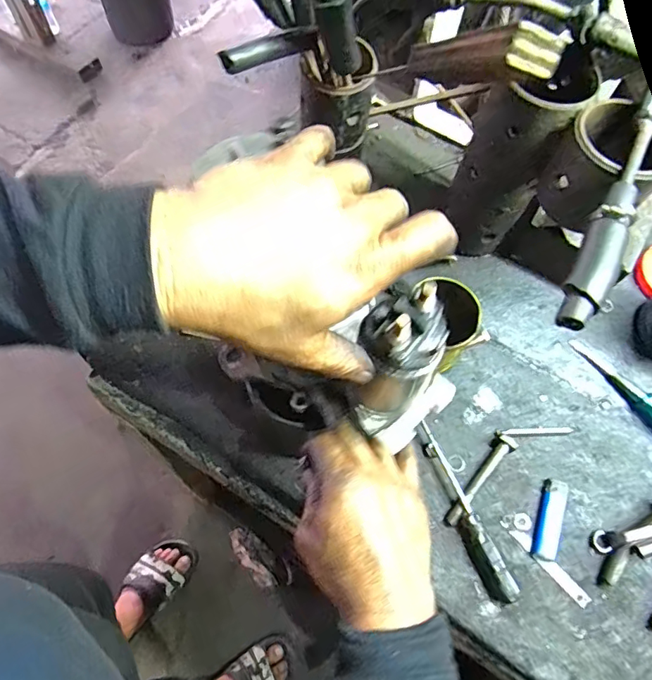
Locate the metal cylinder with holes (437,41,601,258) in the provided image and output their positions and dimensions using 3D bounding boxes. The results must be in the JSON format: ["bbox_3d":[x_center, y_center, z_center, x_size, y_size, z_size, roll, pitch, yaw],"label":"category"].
[{"bbox_3d":[0.196,-0.188,0.534,0.085,0.210,0.096,39,69,13],"label":"metal cylinder with holes"}]

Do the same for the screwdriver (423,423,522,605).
[{"bbox_3d":[0.140,0.172,0.512,0.023,0.027,0.184,-19,68,-11],"label":"screwdriver"}]

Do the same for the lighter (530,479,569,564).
[{"bbox_3d":[0.233,0.187,0.517,0.025,0.013,0.082,22,66,7],"label":"lighter"}]

